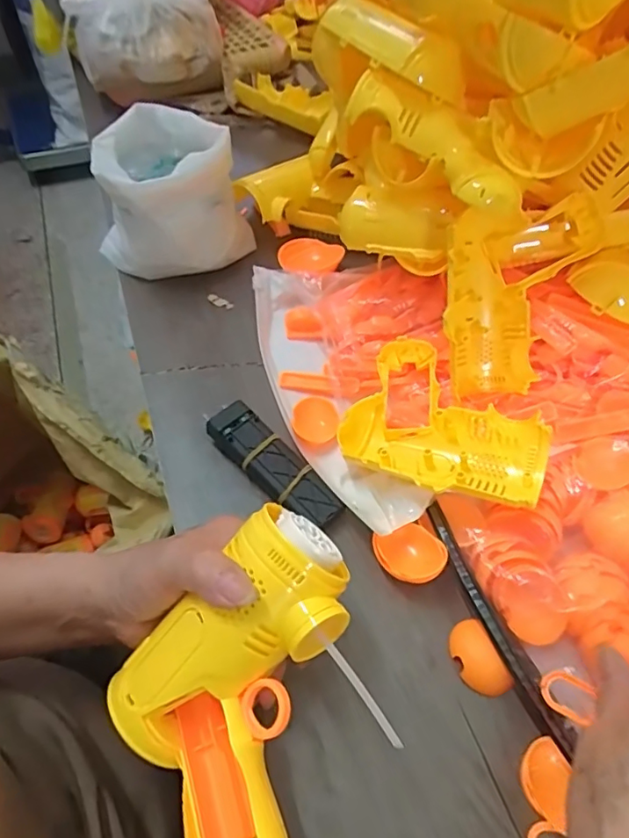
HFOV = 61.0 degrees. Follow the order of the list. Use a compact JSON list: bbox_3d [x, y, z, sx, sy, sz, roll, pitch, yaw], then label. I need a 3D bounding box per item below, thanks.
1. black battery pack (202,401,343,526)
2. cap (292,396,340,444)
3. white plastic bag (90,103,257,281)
[{"bbox_3d":[-0.028,0.033,0.367,0.108,0.021,0.031,40,62,22],"label":"black battery pack"},{"bbox_3d":[0.001,0.000,0.393,0.033,0.007,0.037,7,56,1],"label":"cap"},{"bbox_3d":[-0.127,-0.200,0.478,0.132,0.095,0.142,-6,56,-8],"label":"white plastic bag"}]

